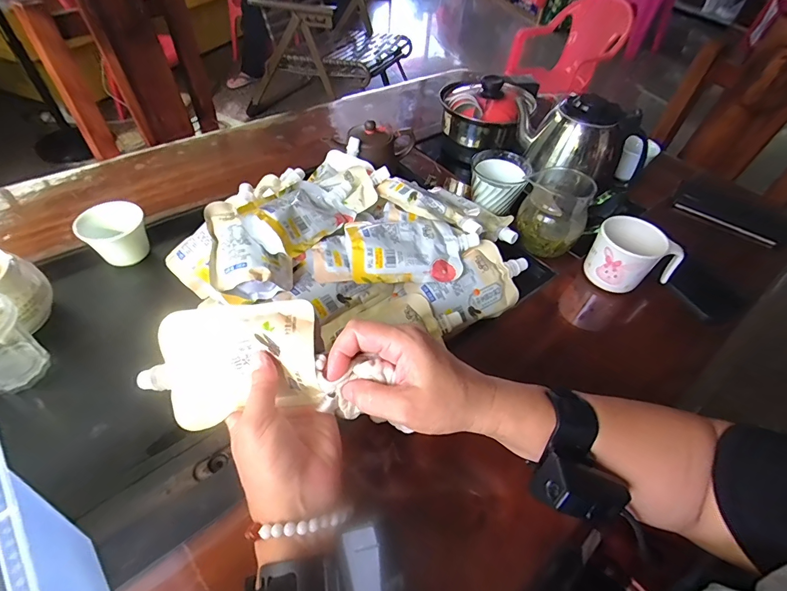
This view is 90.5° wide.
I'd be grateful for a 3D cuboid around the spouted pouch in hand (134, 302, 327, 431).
[{"bbox_3d":[-0.127,0.053,0.310,0.139,0.021,0.088,-7,91,5],"label":"spouted pouch in hand"}]

